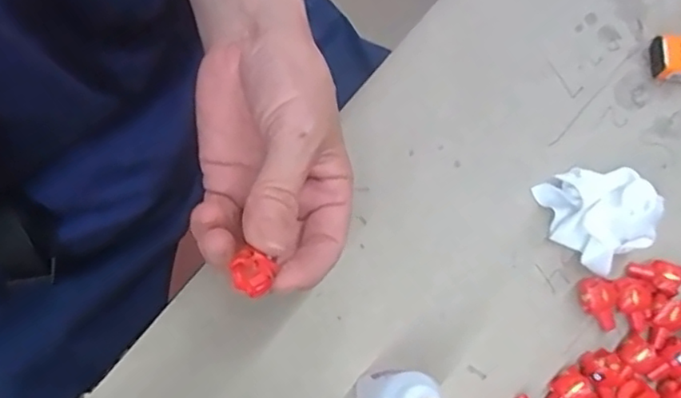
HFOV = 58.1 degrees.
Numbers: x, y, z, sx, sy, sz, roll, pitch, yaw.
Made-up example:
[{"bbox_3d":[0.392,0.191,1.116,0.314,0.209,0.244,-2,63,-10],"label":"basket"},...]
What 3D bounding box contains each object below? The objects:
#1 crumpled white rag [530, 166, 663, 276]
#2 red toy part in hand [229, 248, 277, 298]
[{"bbox_3d":[0.128,0.007,0.299,0.043,0.031,0.050,-18,79,-6],"label":"crumpled white rag"},{"bbox_3d":[-0.033,0.028,0.227,0.016,0.010,0.015,0,76,-2],"label":"red toy part in hand"}]

